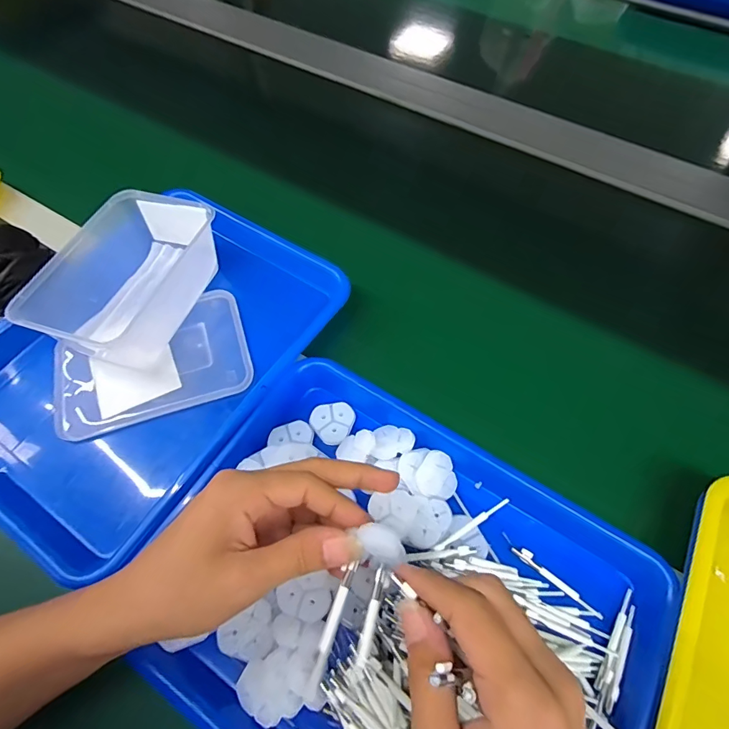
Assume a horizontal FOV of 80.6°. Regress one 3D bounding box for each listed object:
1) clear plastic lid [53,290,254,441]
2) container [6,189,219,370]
[{"bbox_3d":[-0.195,-0.003,0.393,0.171,0.006,0.108,-17,63,-9],"label":"clear plastic lid"},{"bbox_3d":[-0.216,-0.084,0.404,0.108,0.060,0.175,20,64,10],"label":"container"}]

